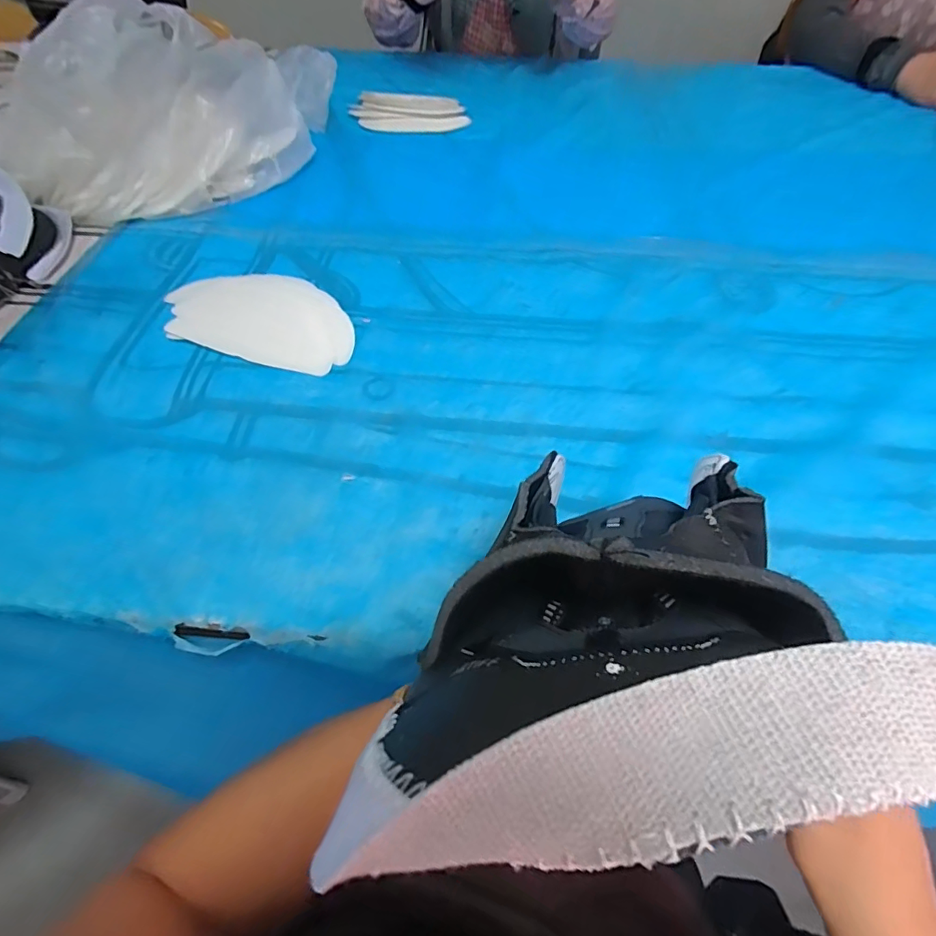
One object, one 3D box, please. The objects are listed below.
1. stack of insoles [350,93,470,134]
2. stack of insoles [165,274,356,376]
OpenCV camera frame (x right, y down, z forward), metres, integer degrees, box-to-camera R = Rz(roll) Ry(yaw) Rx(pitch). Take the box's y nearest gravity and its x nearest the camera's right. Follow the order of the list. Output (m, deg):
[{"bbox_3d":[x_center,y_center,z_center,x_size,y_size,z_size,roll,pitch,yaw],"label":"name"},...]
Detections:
[{"bbox_3d":[-0.095,-0.577,0.814,0.187,0.017,0.103,2,54,1],"label":"stack of insoles"},{"bbox_3d":[-0.210,-0.159,0.517,0.220,0.015,0.121,15,55,11],"label":"stack of insoles"}]

